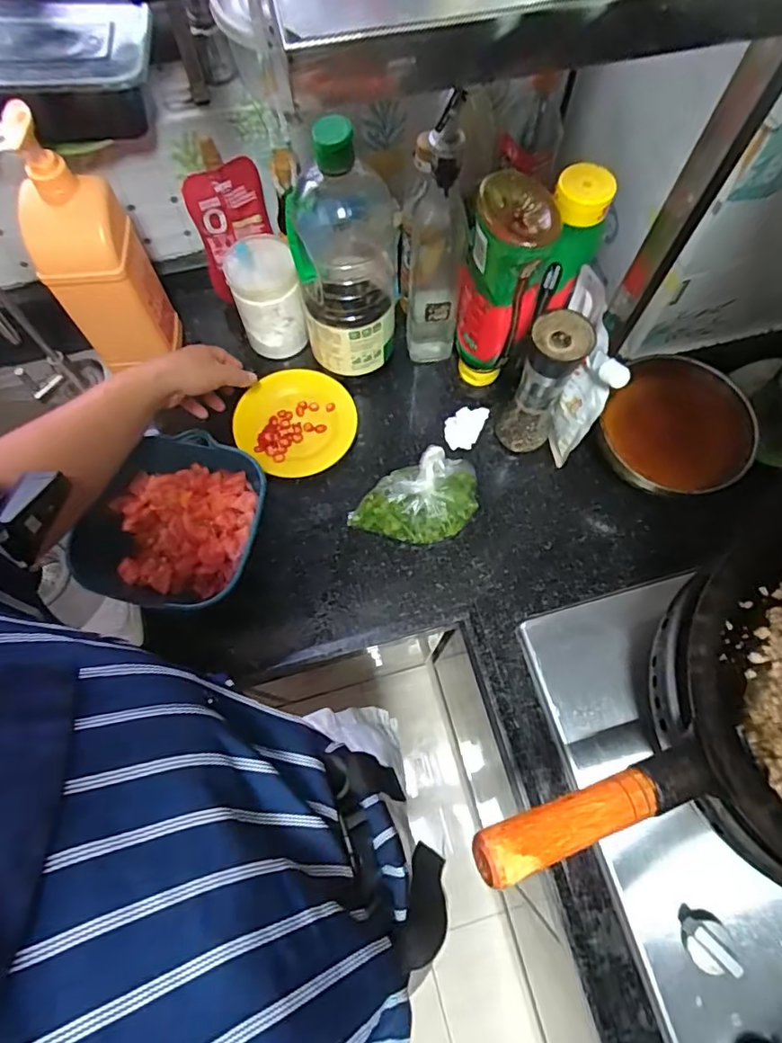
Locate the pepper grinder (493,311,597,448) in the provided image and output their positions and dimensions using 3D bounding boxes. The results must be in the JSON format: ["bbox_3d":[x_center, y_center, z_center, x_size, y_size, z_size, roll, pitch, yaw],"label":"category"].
[{"bbox_3d":[0.163,-0.145,0.603,0.059,0.177,0.065,24,71,8],"label":"pepper grinder"}]

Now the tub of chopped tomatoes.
[{"bbox_3d":[-0.230,0.006,0.594,0.170,0.074,0.186,0,69,-1],"label":"tub of chopped tomatoes"}]

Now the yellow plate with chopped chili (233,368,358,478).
[{"bbox_3d":[-0.114,-0.124,0.675,0.135,0.023,0.145,0,69,-1],"label":"yellow plate with chopped chili"}]

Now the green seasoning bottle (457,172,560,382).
[{"bbox_3d":[0.111,-0.242,0.598,0.077,0.227,0.077,14,70,5],"label":"green seasoning bottle"}]

